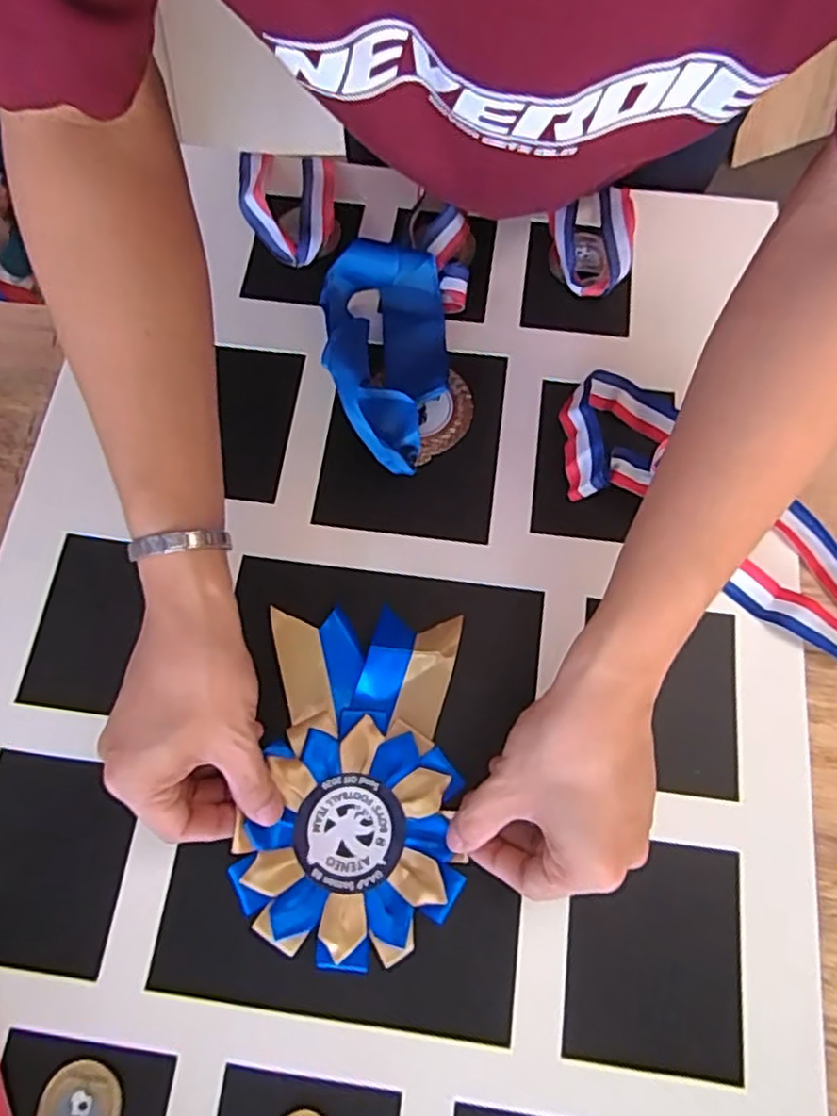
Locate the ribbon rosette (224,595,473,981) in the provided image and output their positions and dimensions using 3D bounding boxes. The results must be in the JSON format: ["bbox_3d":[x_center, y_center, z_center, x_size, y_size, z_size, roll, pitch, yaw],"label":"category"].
[{"bbox_3d":[-0.034,0.121,0.379,0.113,0.014,0.180,7,72,3],"label":"ribbon rosette"}]

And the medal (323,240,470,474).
[{"bbox_3d":[-0.014,-0.131,0.444,0.087,0.049,0.151,-13,72,-3],"label":"medal"}]

